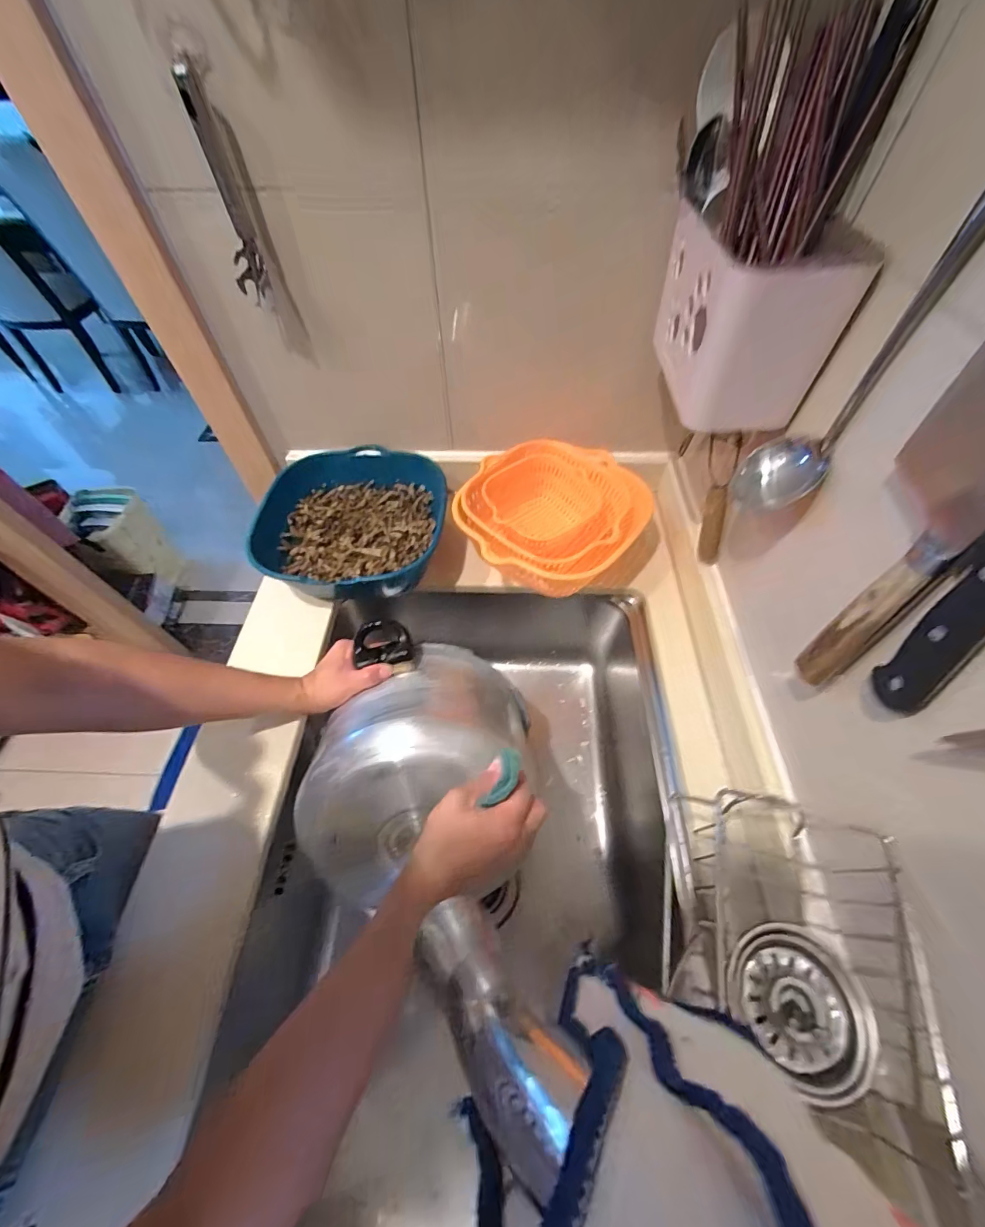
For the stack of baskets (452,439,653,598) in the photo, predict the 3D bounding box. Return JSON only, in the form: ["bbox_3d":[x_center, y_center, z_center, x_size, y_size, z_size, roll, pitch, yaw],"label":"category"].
[{"bbox_3d":[0.077,-0.127,0.579,0.231,0.095,0.240,14,58,11],"label":"stack of baskets"}]

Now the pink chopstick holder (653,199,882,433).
[{"bbox_3d":[0.215,-0.265,0.373,0.104,0.126,0.156,4,56,4],"label":"pink chopstick holder"}]

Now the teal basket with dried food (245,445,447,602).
[{"bbox_3d":[-0.190,-0.120,0.579,0.227,0.082,0.237,4,56,4],"label":"teal basket with dried food"}]

